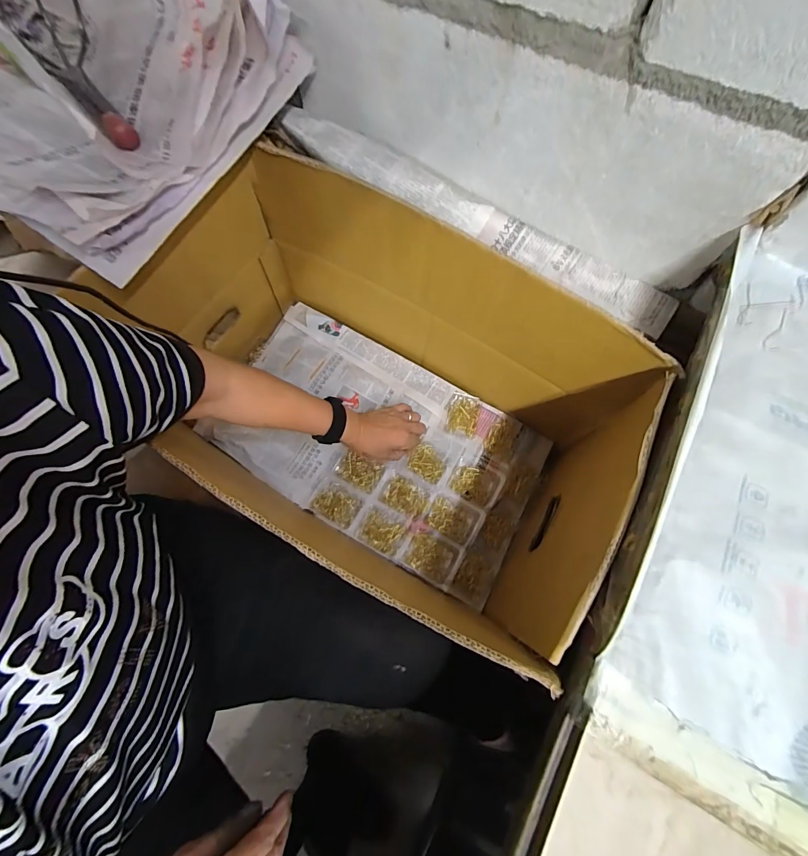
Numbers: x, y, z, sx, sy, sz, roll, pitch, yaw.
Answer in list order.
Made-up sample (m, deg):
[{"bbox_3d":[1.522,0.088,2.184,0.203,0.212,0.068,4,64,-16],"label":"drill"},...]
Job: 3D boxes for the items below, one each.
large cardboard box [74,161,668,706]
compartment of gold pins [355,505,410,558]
[{"bbox_3d":[-0.047,-0.034,0.516,0.602,0.294,0.372,29,74,10],"label":"large cardboard box"},{"bbox_3d":[-0.033,0.159,0.593,0.074,0.014,0.065,26,73,9],"label":"compartment of gold pins"}]

